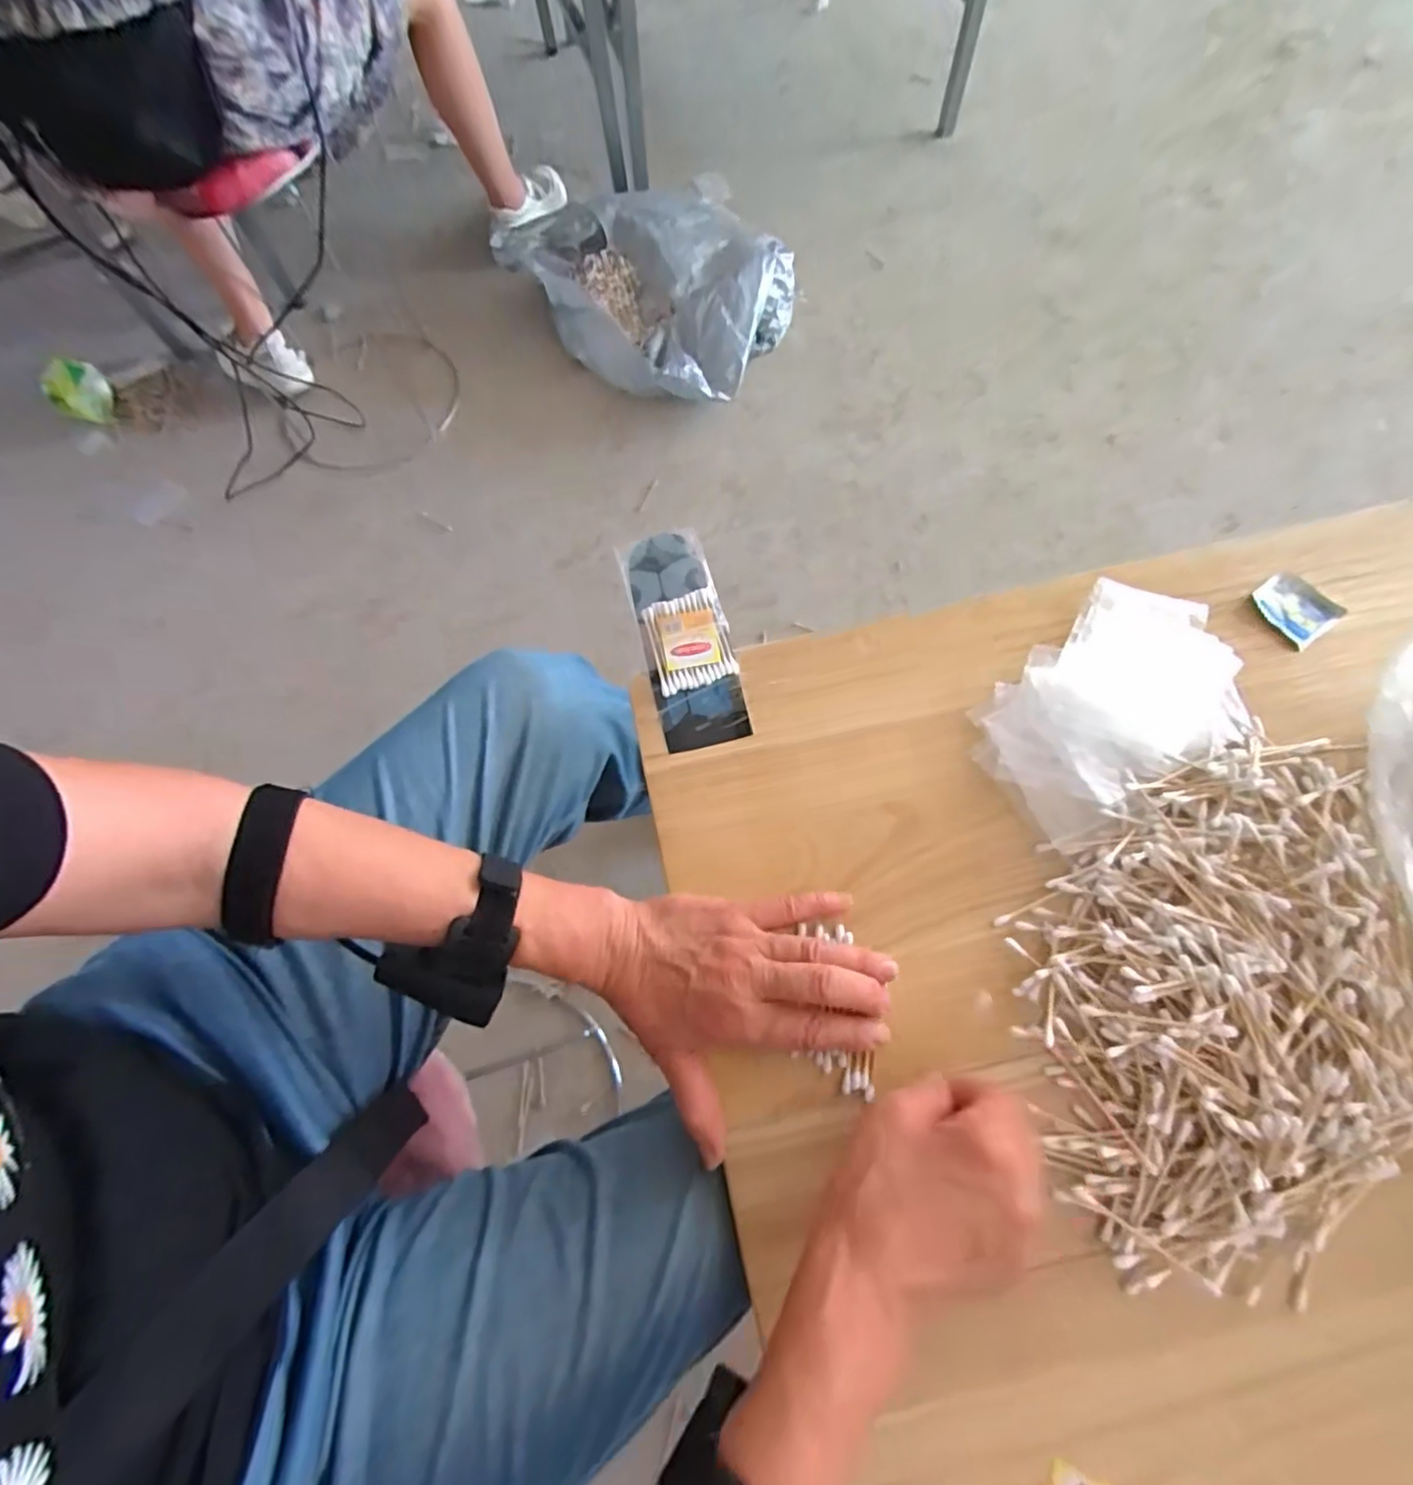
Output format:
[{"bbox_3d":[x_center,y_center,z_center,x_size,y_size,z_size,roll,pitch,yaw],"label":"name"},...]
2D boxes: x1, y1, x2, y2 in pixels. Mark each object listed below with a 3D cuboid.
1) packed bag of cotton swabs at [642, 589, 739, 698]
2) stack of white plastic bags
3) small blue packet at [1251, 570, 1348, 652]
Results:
[{"bbox_3d":[-0.013,-0.073,0.466,0.057,0.013,0.072,-15,68,-4],"label":"packed bag of cotton swabs"},{"bbox_3d":[0.275,-0.022,0.429,0.196,0.021,0.125,-42,72,-13],"label":"stack of white plastic bags"},{"bbox_3d":[0.420,-0.096,0.454,0.049,0.006,0.049,-33,70,-10],"label":"small blue packet"}]

